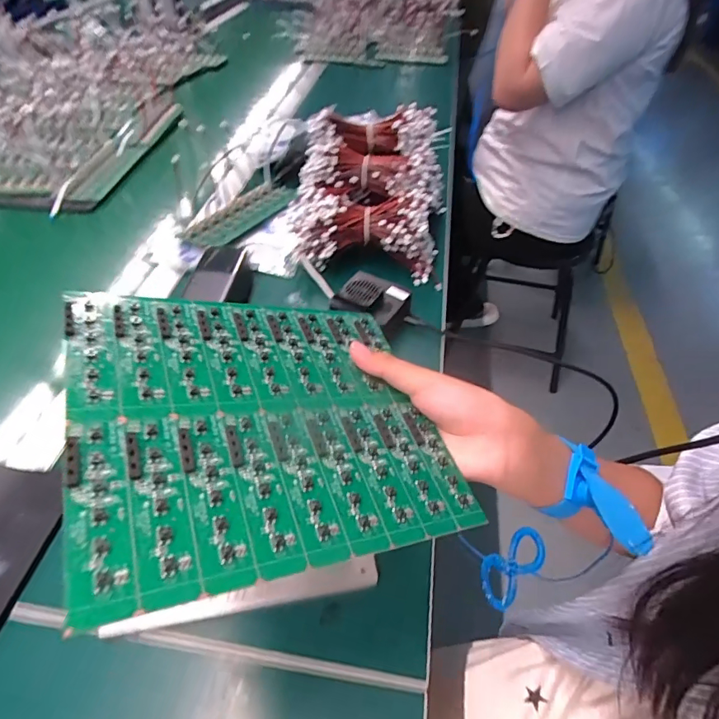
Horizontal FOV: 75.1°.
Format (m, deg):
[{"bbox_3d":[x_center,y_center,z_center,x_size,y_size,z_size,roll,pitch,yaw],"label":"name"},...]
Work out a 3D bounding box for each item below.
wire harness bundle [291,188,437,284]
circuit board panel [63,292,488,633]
[{"bbox_3d":[0.002,-0.169,0.624,0.199,0.082,0.088,5,46,5],"label":"wire harness bundle"},{"bbox_3d":[-0.045,0.027,0.254,0.191,0.004,0.166,0,48,-32],"label":"circuit board panel"}]

